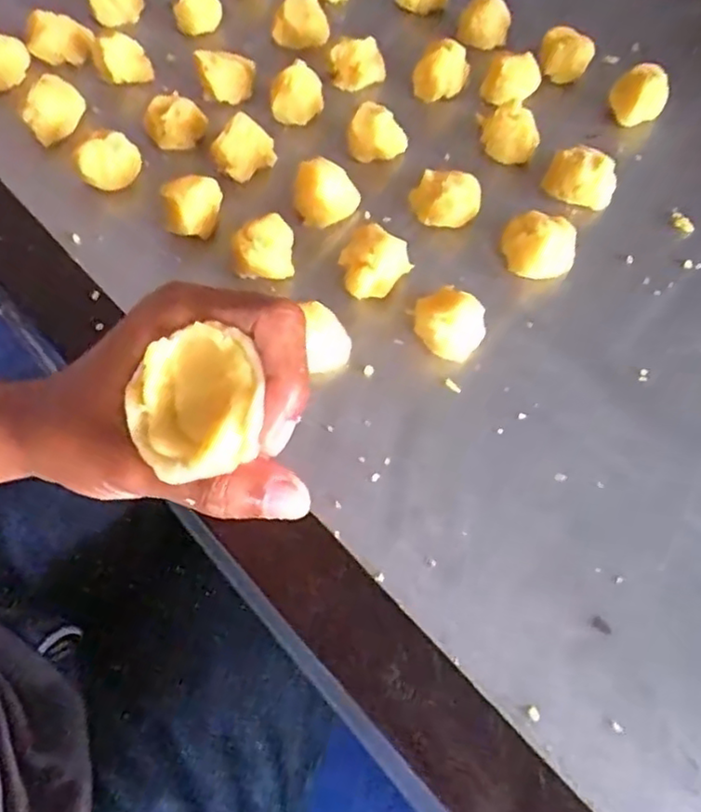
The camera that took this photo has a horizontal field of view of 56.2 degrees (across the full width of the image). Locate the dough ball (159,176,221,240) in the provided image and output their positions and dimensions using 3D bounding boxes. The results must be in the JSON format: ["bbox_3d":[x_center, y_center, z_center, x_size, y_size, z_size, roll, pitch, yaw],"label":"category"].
[{"bbox_3d":[-0.081,-0.102,0.341,0.029,0.025,0.022,-8,62,-4],"label":"dough ball"}]

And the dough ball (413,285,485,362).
[{"bbox_3d":[0.046,-0.040,0.311,0.034,0.021,0.027,37,68,18],"label":"dough ball"}]

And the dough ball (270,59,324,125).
[{"bbox_3d":[-0.032,-0.179,0.383,0.030,0.031,0.028,0,62,0],"label":"dough ball"}]

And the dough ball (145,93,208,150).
[{"bbox_3d":[-0.100,-0.162,0.377,0.031,0.026,0.024,-24,64,-12],"label":"dough ball"}]

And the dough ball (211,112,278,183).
[{"bbox_3d":[-0.058,-0.144,0.363,0.024,0.026,0.029,34,67,17],"label":"dough ball"}]

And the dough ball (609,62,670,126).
[{"bbox_3d":[0.170,-0.184,0.386,0.028,0.028,0.025,29,65,15],"label":"dough ball"}]

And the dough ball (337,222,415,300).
[{"bbox_3d":[0.010,-0.073,0.324,0.025,0.030,0.030,40,69,19],"label":"dough ball"}]

